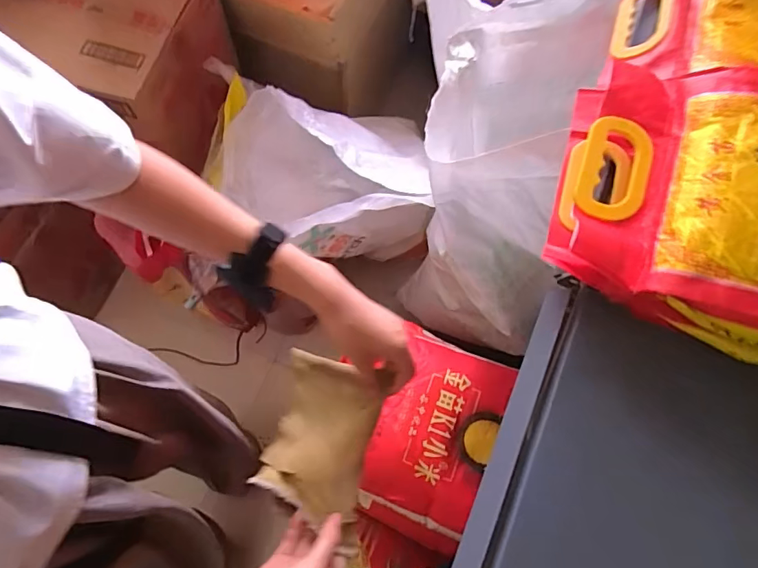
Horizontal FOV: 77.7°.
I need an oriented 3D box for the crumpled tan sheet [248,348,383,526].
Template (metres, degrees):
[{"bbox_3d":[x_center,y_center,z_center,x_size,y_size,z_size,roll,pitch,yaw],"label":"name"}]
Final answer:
[{"bbox_3d":[-0.069,0.161,0.521,0.025,0.172,0.151,34,66,-32],"label":"crumpled tan sheet"}]

